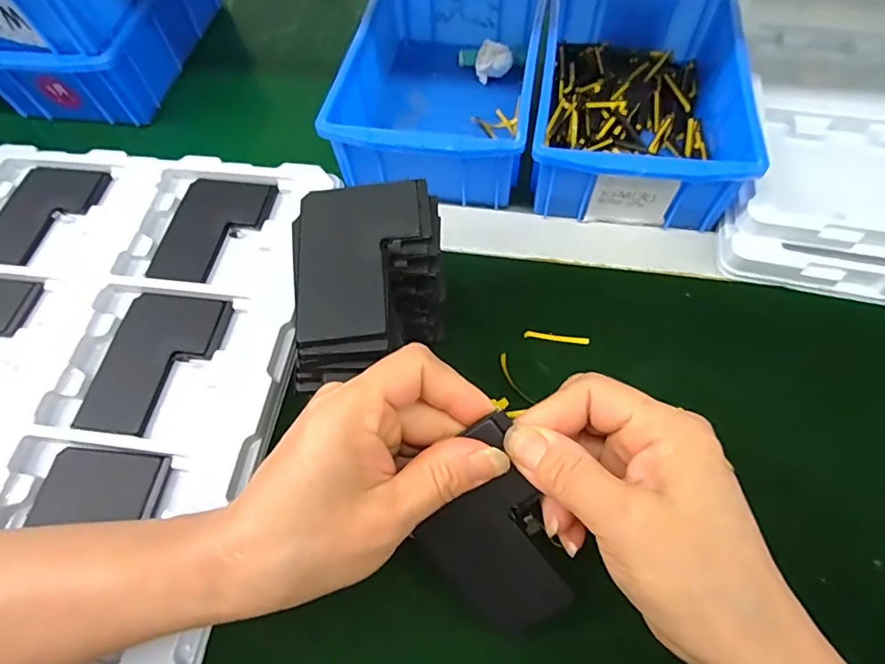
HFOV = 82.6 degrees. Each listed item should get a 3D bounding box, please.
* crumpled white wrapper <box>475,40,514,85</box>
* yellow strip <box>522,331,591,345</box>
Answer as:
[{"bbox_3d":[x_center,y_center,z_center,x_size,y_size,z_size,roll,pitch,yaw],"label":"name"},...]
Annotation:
[{"bbox_3d":[0.042,-0.218,0.409,0.028,0.024,0.019,0,63,4],"label":"crumpled white wrapper"},{"bbox_3d":[0.070,0.003,0.310,0.039,0.004,0.005,7,63,7],"label":"yellow strip"}]

